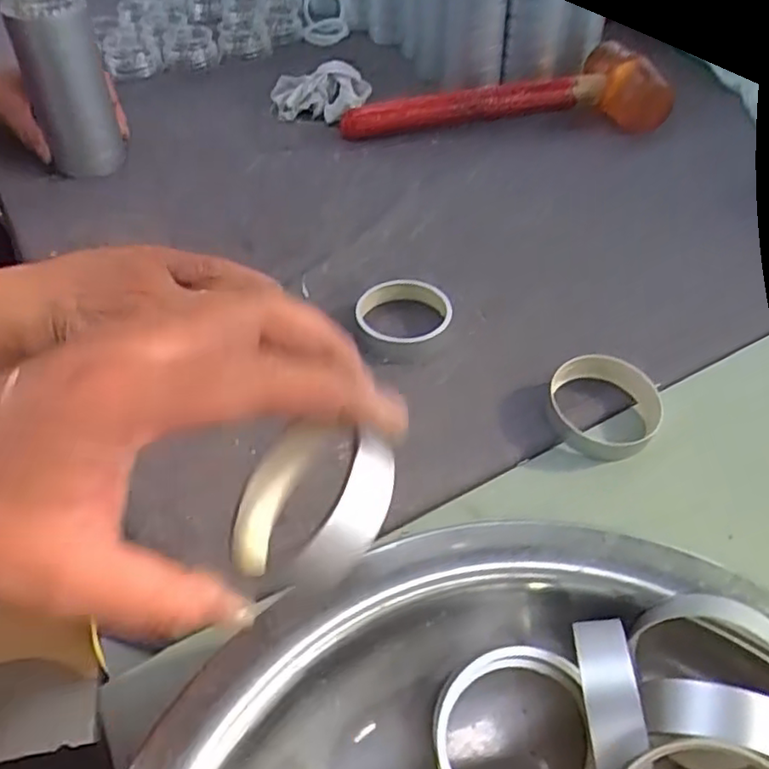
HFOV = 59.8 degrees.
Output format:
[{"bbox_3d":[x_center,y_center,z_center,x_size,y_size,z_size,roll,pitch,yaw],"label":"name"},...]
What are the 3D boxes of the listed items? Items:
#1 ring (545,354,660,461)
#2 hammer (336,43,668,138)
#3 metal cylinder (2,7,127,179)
[{"bbox_3d":[0.134,0.010,0.403,0.067,0.020,0.064,0,48,0],"label":"ring"},{"bbox_3d":[0.102,-0.266,0.623,0.293,0.050,0.074,0,48,0],"label":"hammer"},{"bbox_3d":[-0.276,-0.263,0.589,0.063,0.209,0.067,-30,86,-24],"label":"metal cylinder"}]

